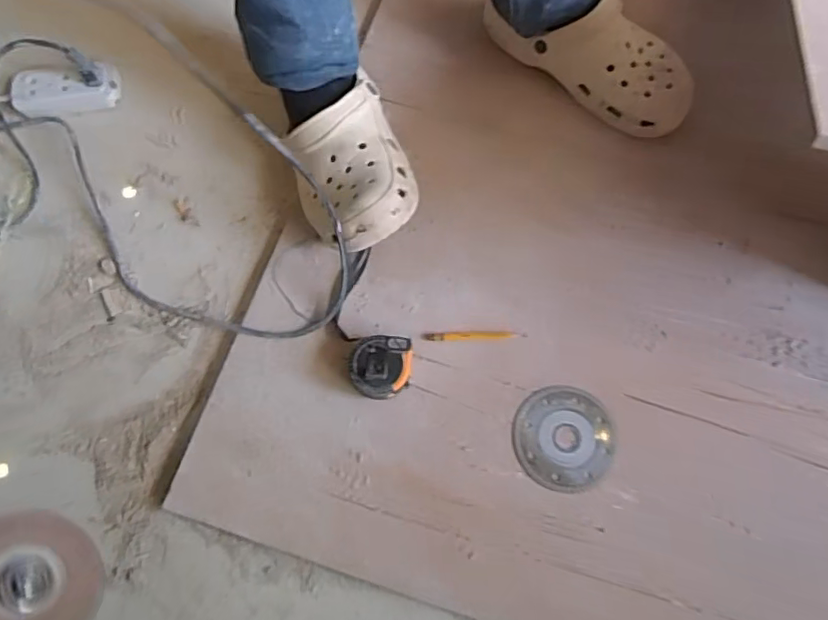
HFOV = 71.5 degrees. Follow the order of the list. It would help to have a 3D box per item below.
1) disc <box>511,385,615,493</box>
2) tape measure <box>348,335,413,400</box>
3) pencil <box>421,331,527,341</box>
[{"bbox_3d":[0.142,0.121,0.548,0.092,0.004,0.094,0,71,1],"label":"disc"},{"bbox_3d":[-0.032,0.057,0.557,0.057,0.037,0.059,7,71,3],"label":"tape measure"},{"bbox_3d":[0.060,0.027,0.581,0.104,0.008,0.009,-2,71,0],"label":"pencil"}]

